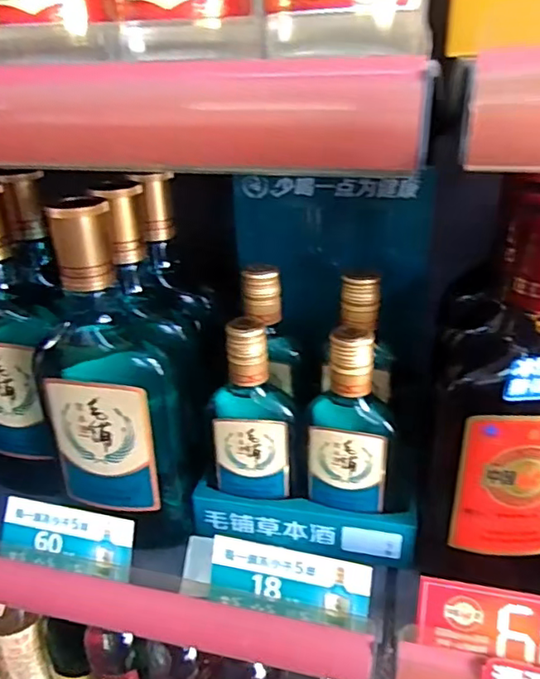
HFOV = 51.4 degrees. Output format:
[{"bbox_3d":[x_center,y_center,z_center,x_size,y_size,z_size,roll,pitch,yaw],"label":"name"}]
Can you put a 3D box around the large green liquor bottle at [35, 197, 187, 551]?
[{"bbox_3d":[-0.111,0.028,0.380,0.089,0.234,0.063,-4,25,-7],"label":"large green liquor bottle"}]

